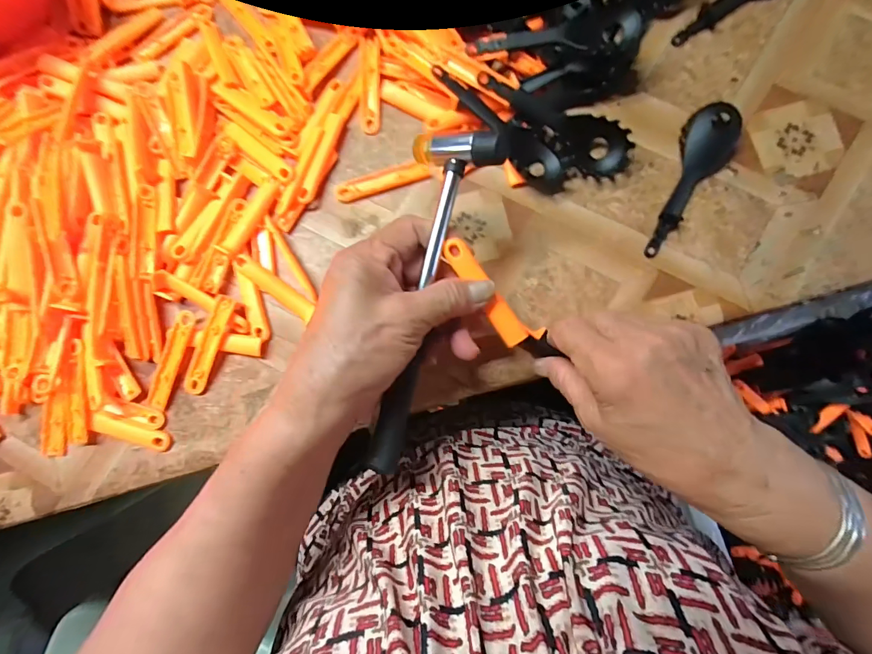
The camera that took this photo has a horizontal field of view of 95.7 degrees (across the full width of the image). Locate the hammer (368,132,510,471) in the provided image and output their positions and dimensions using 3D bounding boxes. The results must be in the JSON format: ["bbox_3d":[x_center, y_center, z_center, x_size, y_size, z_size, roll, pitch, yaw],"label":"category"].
[{"bbox_3d":[-0.006,-0.016,0.237,0.048,0.020,0.207,13,92,3],"label":"hammer"}]

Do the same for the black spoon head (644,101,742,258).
[{"bbox_3d":[0.193,-0.108,0.295,0.038,0.017,0.120,23,86,4],"label":"black spoon head"}]

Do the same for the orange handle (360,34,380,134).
[{"bbox_3d":[-0.053,-0.195,0.318,0.016,0.009,0.075,-1,84,2],"label":"orange handle"}]

